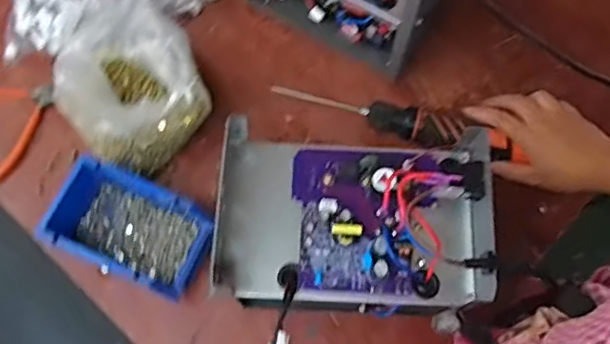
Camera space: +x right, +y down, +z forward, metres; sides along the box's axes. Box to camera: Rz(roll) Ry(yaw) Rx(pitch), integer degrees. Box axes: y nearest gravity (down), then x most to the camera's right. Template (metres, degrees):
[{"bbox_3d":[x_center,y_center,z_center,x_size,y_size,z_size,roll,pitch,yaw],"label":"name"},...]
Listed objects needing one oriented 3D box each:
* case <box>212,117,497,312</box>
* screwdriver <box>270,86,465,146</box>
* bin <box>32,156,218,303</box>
[{"bbox_3d":[0.040,0.039,0.513,0.238,0.075,0.152,4,72,1],"label":"case"},{"bbox_3d":[0.076,-0.077,0.681,0.220,0.027,0.037,20,73,6],"label":"screwdriver"},{"bbox_3d":[-0.187,0.061,0.625,0.158,0.069,0.101,23,73,7],"label":"bin"}]

